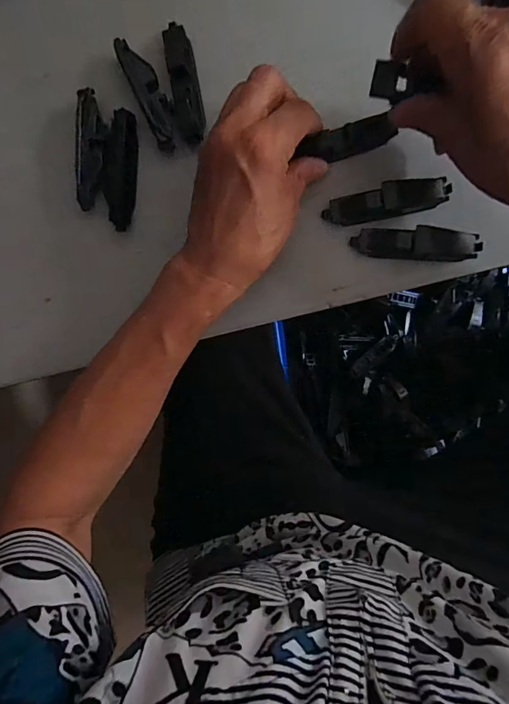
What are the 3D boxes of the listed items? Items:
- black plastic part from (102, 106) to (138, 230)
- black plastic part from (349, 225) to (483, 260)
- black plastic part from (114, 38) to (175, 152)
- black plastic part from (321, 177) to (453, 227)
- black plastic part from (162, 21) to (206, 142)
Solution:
[{"bbox_3d":[-0.096,-0.130,0.302,0.020,0.015,0.080,5,95,6],"label":"black plastic part"},{"bbox_3d":[0.107,-0.073,0.283,0.080,0.009,0.020,4,95,6],"label":"black plastic part"},{"bbox_3d":[-0.074,-0.182,0.297,0.020,0.008,0.077,-24,91,8],"label":"black plastic part"},{"bbox_3d":[0.087,-0.100,0.281,0.080,0.009,0.021,-10,93,7],"label":"black plastic part"},{"bbox_3d":[-0.049,-0.187,0.293,0.019,0.016,0.082,-8,93,7],"label":"black plastic part"}]

